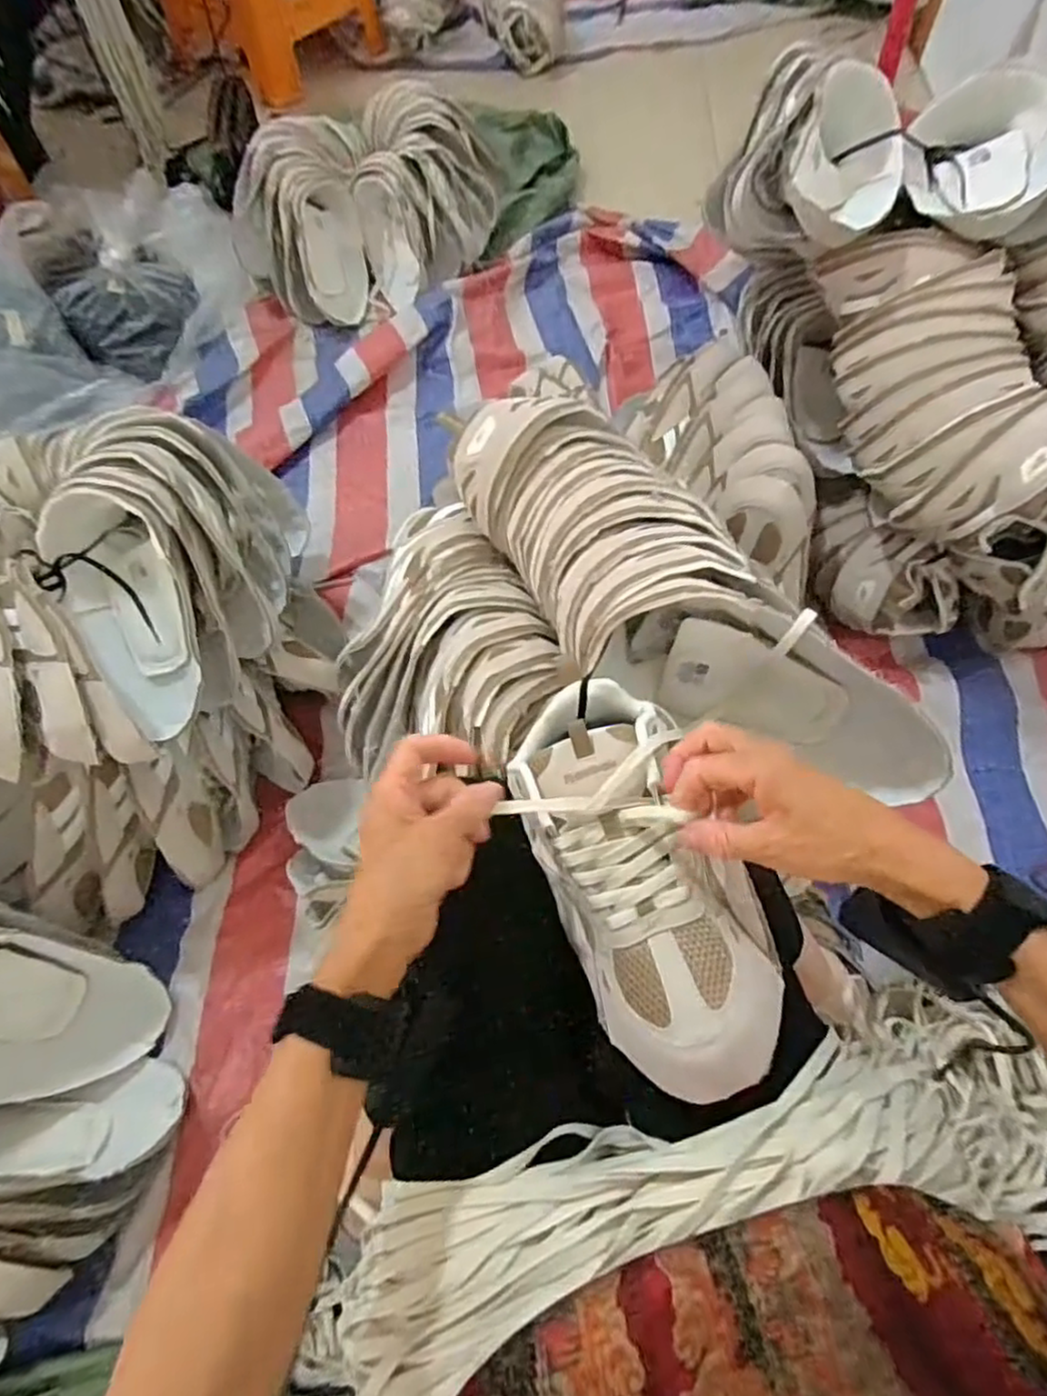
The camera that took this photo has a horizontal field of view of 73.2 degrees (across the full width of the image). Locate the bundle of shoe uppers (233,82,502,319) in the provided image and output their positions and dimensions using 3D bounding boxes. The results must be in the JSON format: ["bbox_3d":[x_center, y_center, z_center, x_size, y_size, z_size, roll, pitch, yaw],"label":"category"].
[{"bbox_3d":[-0.271,-0.884,1.244,0.468,0.160,0.416,-13,63,-5],"label":"bundle of shoe uppers"}]

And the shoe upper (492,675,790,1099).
[{"bbox_3d":[0.074,0.095,0.430,0.121,0.067,0.255,-17,59,-7],"label":"shoe upper"}]

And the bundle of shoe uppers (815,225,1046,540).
[{"bbox_3d":[0.430,-0.333,0.732,0.158,0.120,0.352,-5,63,-1],"label":"bundle of shoe uppers"}]

